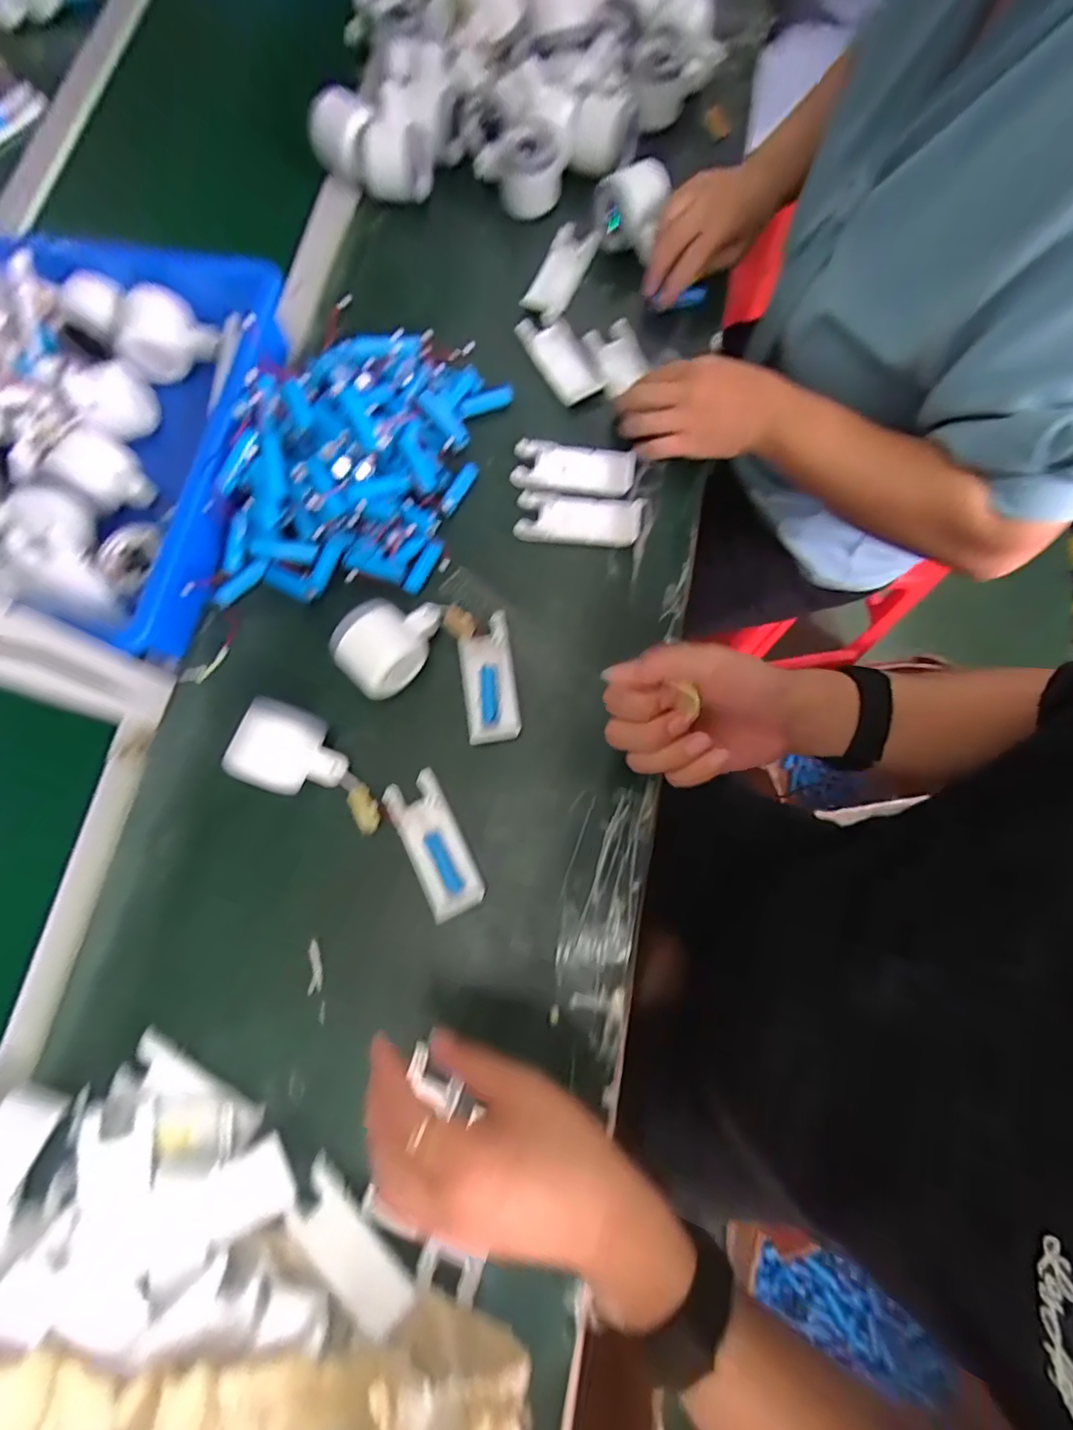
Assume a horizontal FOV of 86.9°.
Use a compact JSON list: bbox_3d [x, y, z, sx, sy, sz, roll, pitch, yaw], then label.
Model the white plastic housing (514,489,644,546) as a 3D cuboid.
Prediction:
[{"bbox_3d":[0.038,-0.175,0.507,0.110,0.011,0.048,6,75,2],"label":"white plastic housing"}]

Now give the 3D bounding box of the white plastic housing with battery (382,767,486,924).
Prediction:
[{"bbox_3d":[-0.077,0.097,0.430,0.042,0.010,0.106,-27,76,-6],"label":"white plastic housing with battery"}]

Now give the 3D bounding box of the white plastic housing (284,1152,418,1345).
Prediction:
[{"bbox_3d":[-0.121,0.342,0.364,0.098,0.016,0.036,42,79,11],"label":"white plastic housing"}]

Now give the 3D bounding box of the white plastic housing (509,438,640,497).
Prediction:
[{"bbox_3d":[0.033,-0.220,0.509,0.107,0.022,0.045,7,75,3],"label":"white plastic housing"}]

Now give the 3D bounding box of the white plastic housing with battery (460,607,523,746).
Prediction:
[{"bbox_3d":[-0.039,-0.031,0.458,0.041,0.014,0.104,-8,75,-1],"label":"white plastic housing with battery"}]

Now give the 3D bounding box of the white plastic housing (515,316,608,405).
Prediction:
[{"bbox_3d":[0.023,-0.338,0.543,0.048,0.025,0.097,-29,77,-7],"label":"white plastic housing"}]

